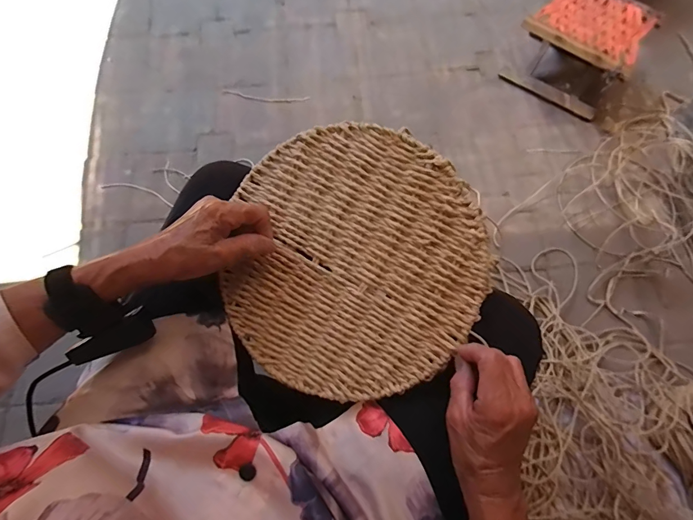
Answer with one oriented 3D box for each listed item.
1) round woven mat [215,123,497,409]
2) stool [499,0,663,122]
[{"bbox_3d":[0.005,0.004,0.414,0.257,0.005,0.277,0,89,13],"label":"round woven mat"},{"bbox_3d":[0.616,-0.557,1.054,0.270,0.185,0.230,38,75,12],"label":"stool"}]

